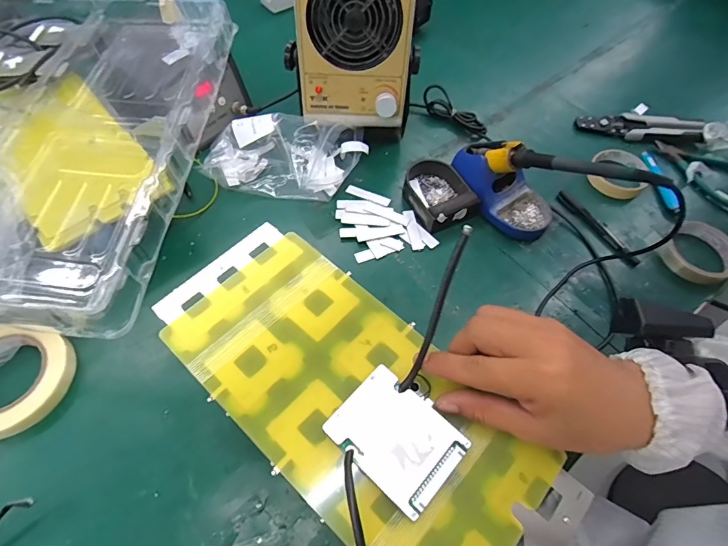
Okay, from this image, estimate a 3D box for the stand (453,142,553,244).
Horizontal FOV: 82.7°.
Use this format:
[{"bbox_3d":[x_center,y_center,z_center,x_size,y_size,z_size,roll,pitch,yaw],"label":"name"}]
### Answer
[{"bbox_3d":[0.190,-0.122,0.553,0.082,0.086,0.153,-39,69,-21],"label":"stand"}]

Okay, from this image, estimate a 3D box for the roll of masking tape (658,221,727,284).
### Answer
[{"bbox_3d":[0.445,-0.026,0.542,0.092,0.027,0.081,-34,67,-20],"label":"roll of masking tape"}]

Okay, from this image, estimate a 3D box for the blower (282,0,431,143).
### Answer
[{"bbox_3d":[-0.009,-0.296,0.558,0.160,0.258,0.123,-1,60,-3],"label":"blower"}]

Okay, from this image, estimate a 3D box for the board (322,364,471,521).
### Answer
[{"bbox_3d":[0.022,0.108,0.274,0.079,0.005,0.060,37,65,22],"label":"board"}]

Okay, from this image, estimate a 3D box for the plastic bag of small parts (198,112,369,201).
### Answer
[{"bbox_3d":[-0.109,-0.165,0.584,0.226,0.067,0.116,-5,57,-5],"label":"plastic bag of small parts"}]

